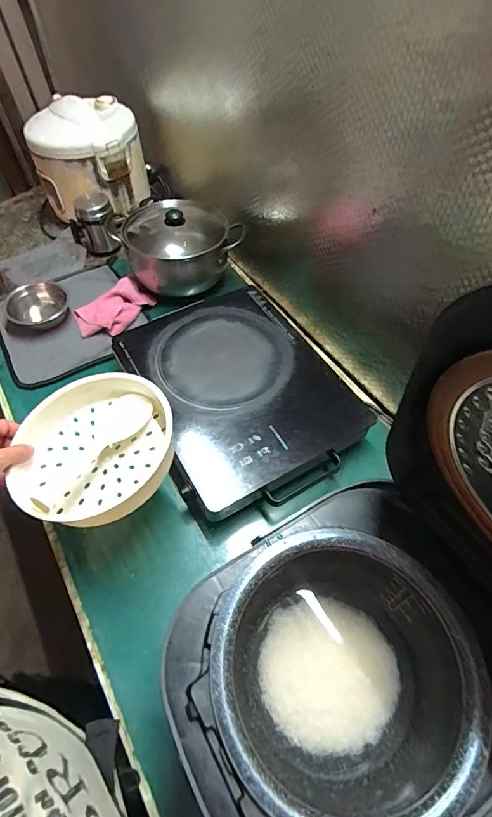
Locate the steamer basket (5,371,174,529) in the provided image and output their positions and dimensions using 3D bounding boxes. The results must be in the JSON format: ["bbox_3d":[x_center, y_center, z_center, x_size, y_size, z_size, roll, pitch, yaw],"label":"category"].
[{"bbox_3d":[-0.197,0.053,0.544,0.196,0.064,0.206,-10,56,-7],"label":"steamer basket"}]

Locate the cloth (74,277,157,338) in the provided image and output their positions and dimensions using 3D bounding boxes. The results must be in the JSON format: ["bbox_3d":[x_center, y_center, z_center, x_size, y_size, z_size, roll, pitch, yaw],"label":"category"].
[{"bbox_3d":[-0.274,-0.208,0.868,0.168,0.046,0.106,-37,63,-23],"label":"cloth"}]

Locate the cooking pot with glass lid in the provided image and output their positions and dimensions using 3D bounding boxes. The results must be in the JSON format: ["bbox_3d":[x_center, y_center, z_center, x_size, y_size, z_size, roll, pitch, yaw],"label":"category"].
[{"bbox_3d":[-0.144,-0.356,0.912,0.216,0.130,0.200,0,55,0],"label":"cooking pot with glass lid"}]

